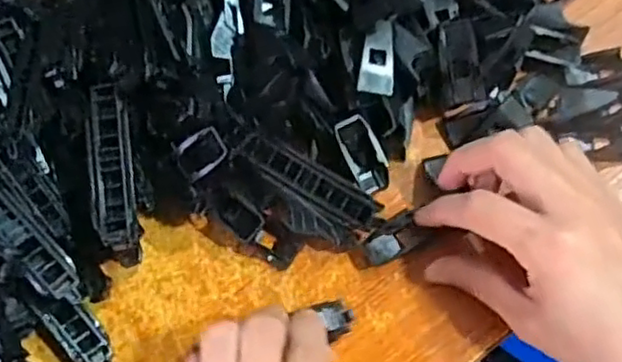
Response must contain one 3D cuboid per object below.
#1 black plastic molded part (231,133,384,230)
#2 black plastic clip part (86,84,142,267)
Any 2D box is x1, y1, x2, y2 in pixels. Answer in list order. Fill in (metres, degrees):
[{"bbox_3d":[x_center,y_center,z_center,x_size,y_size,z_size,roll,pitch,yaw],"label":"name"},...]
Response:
[{"bbox_3d":[-0.002,0.000,0.317,0.075,0.006,0.018,29,97,8],"label":"black plastic molded part"},{"bbox_3d":[-0.092,-0.003,0.305,0.021,0.016,0.086,-10,69,1],"label":"black plastic clip part"}]

